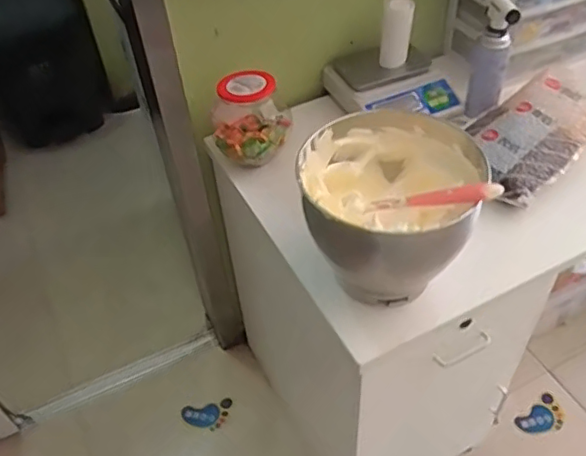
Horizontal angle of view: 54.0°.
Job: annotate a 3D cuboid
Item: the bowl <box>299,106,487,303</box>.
[{"bbox_3d":[0.139,-0.020,0.827,0.232,0.189,0.248,-2,46,2],"label":"bowl"}]

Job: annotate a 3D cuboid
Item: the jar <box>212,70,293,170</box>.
[{"bbox_3d":[-0.078,-0.202,1.065,0.144,0.146,0.128,-7,46,-2],"label":"jar"}]

